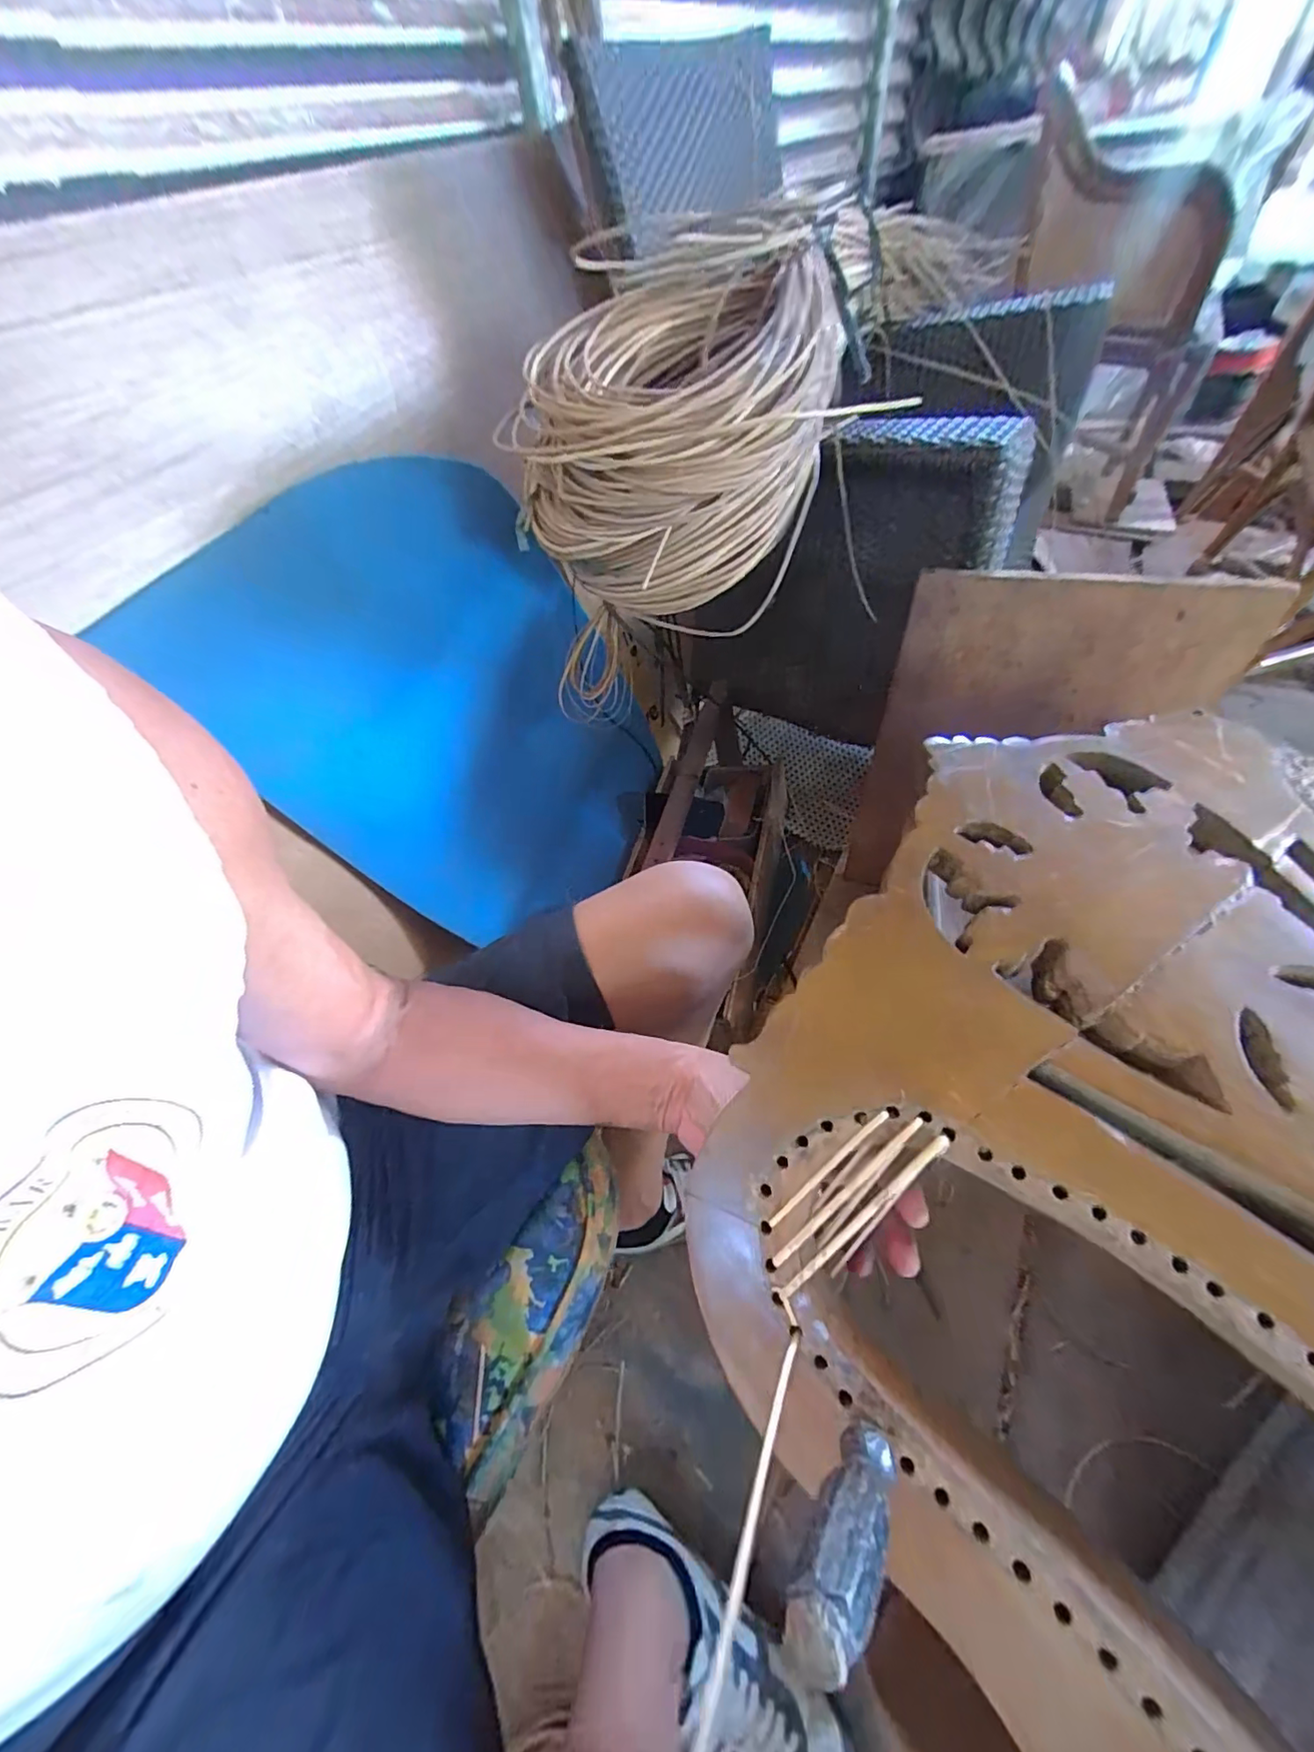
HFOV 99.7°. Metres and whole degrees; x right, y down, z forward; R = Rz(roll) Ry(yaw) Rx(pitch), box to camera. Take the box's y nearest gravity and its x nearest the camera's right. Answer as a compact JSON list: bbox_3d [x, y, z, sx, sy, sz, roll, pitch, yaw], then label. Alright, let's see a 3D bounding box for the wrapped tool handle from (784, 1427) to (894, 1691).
[{"bbox_3d":[0.067,0.228,0.194,0.022,0.080,0.016,40,108,28],"label":"wrapped tool handle"}]

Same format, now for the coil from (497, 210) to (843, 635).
[{"bbox_3d":[0.020,-0.433,0.550,0.248,0.246,0.323,15,57,15],"label":"coil"}]

